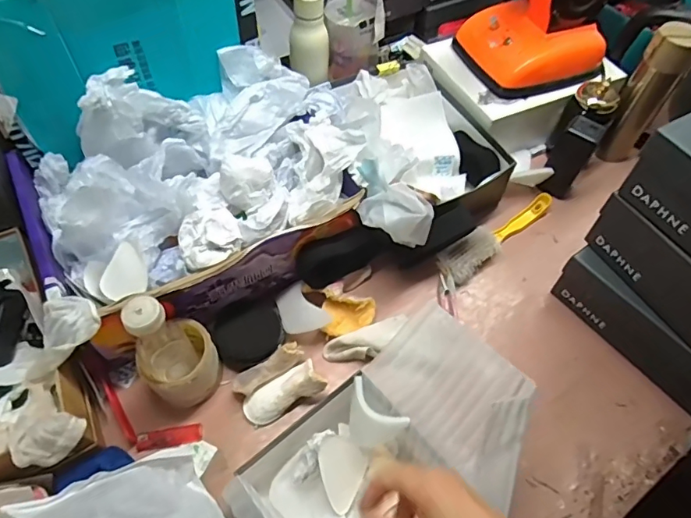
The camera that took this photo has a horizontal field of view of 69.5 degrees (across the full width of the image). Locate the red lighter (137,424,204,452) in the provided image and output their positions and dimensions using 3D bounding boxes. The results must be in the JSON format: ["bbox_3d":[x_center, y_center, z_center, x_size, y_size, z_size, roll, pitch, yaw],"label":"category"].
[{"bbox_3d":[-0.217,0.221,0.614,0.078,0.008,0.022,-10,57,-9],"label":"red lighter"}]

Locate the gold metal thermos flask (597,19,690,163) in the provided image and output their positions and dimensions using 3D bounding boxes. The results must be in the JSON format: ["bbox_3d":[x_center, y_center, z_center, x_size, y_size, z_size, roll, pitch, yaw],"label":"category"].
[{"bbox_3d":[0.502,-0.273,0.833,0.070,0.235,0.075,35,62,19],"label":"gold metal thermos flask"}]

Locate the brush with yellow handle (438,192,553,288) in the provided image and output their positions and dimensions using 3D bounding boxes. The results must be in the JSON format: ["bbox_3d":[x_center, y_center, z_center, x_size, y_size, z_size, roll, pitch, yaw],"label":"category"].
[{"bbox_3d":[0.249,-0.036,0.791,0.235,0.035,0.056,-29,62,-20],"label":"brush with yellow handle"}]

